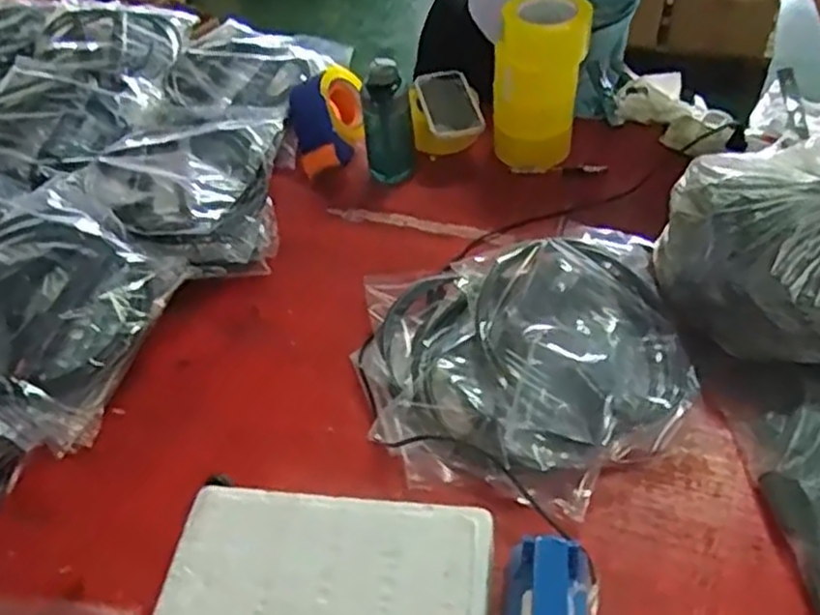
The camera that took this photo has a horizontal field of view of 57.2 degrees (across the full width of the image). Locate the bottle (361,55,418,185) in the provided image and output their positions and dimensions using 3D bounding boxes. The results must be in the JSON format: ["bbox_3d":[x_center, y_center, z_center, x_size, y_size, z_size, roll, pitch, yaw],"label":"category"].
[{"bbox_3d":[-0.033,-0.272,1.107,0.072,0.162,0.068,-8,47,-2],"label":"bottle"}]

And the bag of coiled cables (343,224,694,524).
[{"bbox_3d":[0.125,0.052,0.834,0.356,0.081,0.349,-6,47,0],"label":"bag of coiled cables"}]

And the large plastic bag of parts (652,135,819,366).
[{"bbox_3d":[0.462,-0.070,0.858,0.330,0.153,0.280,3,47,9],"label":"large plastic bag of parts"}]

